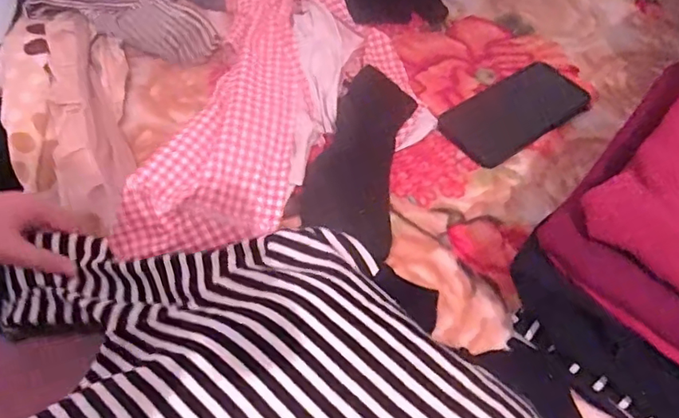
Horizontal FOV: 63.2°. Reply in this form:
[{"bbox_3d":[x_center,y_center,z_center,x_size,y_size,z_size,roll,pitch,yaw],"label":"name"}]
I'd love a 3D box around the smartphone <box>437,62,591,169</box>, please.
[{"bbox_3d":[0.186,-0.104,0.587,0.163,0.006,0.080,-31,59,-19],"label":"smartphone"}]

